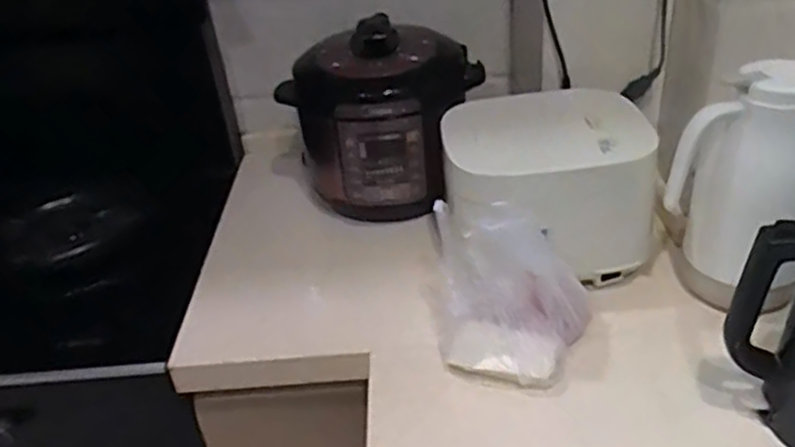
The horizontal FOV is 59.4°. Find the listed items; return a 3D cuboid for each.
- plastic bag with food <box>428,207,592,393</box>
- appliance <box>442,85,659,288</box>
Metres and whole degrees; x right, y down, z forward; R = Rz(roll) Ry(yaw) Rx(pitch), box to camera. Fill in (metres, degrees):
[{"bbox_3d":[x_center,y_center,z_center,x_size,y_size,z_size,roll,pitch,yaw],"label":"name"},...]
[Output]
[{"bbox_3d":[0.127,0.087,0.817,0.170,0.203,0.115,7,36,20],"label":"plastic bag with food"},{"bbox_3d":[0.191,-0.047,0.965,0.245,0.208,0.228,-10,33,-5],"label":"appliance"}]

